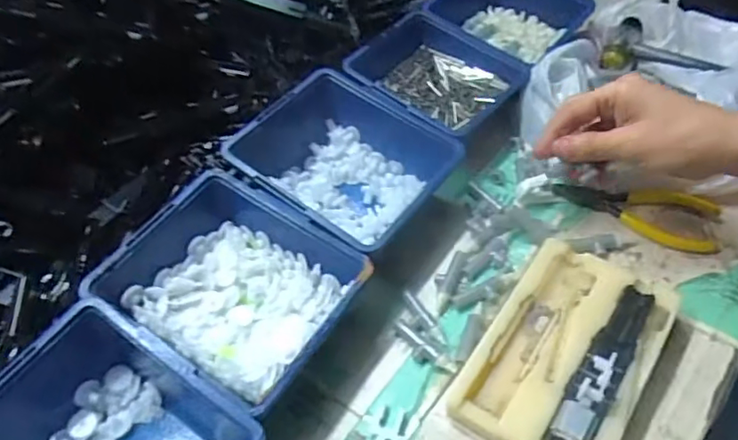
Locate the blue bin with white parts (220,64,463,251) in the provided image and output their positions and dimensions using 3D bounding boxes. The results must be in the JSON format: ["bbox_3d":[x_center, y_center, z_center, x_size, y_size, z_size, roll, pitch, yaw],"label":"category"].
[{"bbox_3d":[-0.022,-0.043,0.433,0.156,0.059,0.126,32,60,29],"label":"blue bin with white parts"}]

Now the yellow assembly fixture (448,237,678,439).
[{"bbox_3d":[0.121,0.073,0.345,0.090,0.026,0.150,24,56,24],"label":"yellow assembly fixture"}]

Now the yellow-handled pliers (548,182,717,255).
[{"bbox_3d":[0.194,-0.006,0.422,0.114,0.012,0.049,12,52,16],"label":"yellow-handled pliers"}]

